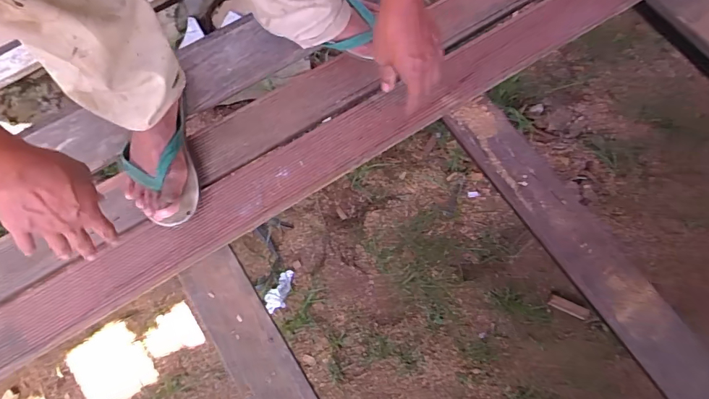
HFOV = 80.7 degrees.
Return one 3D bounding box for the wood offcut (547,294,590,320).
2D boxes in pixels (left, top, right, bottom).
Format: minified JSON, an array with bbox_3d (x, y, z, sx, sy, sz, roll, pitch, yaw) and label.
[{"bbox_3d":[0.677,0.337,1.323,0.123,0.033,0.043,23,78,4],"label":"wood offcut"}]

